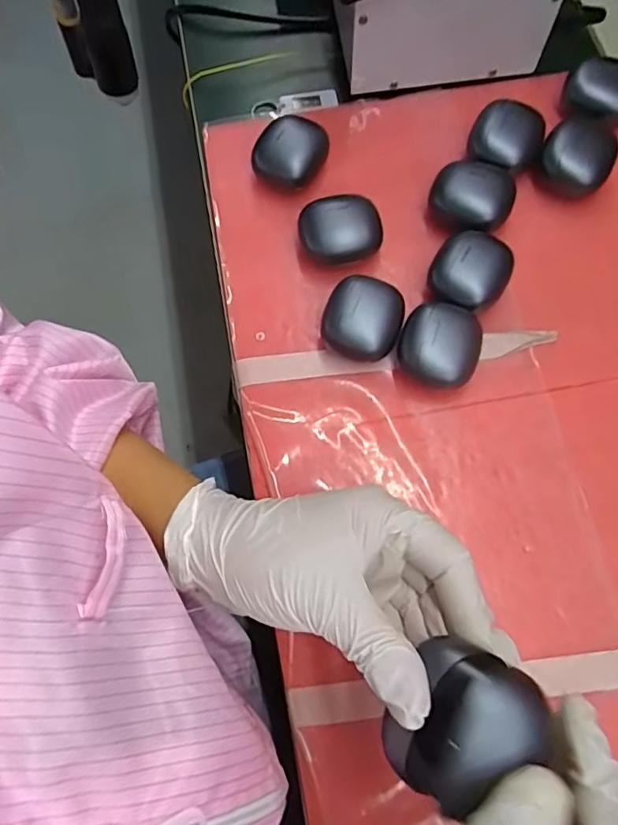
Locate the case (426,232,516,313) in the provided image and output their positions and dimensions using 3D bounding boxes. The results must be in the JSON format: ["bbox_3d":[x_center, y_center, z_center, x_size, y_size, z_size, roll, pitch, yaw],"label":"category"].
[{"bbox_3d":[0.109,-0.093,0.373,0.050,0.030,0.052,15,72,6],"label":"case"}]

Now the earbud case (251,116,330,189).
[{"bbox_3d":[-0.012,-0.193,0.409,0.047,0.032,0.049,23,73,9],"label":"earbud case"}]

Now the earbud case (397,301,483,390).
[{"bbox_3d":[0.085,-0.042,0.357,0.049,0.031,0.054,21,73,8],"label":"earbud case"}]

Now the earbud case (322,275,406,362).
[{"bbox_3d":[0.036,-0.060,0.363,0.049,0.032,0.051,20,73,8],"label":"earbud case"}]

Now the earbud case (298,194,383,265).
[{"bbox_3d":[0.022,-0.126,0.387,0.055,0.024,0.045,-10,71,-2],"label":"earbud case"}]

